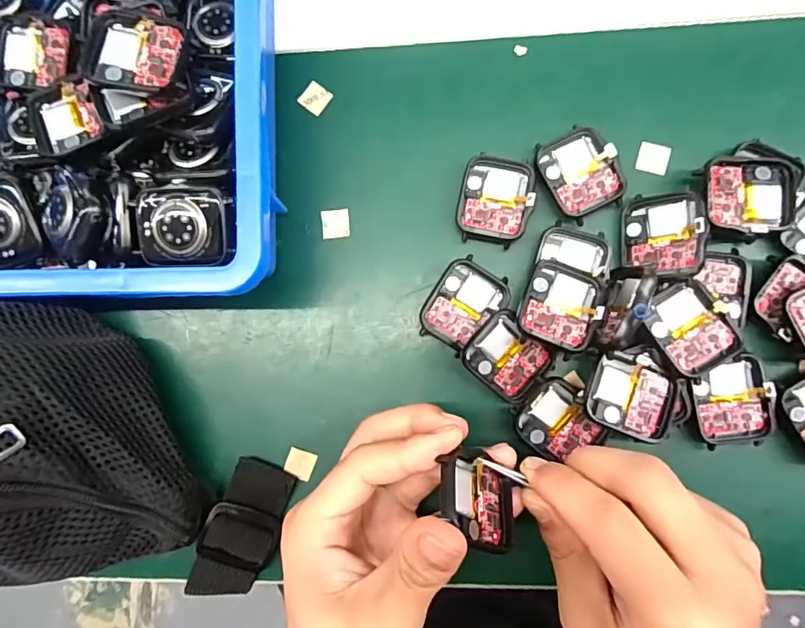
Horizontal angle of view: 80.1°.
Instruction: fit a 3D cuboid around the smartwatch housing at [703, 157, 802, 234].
[{"bbox_3d":[0.173,-0.058,0.239,0.043,0.014,0.038,2,86,4],"label":"smartwatch housing"}]

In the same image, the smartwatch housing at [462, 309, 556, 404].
[{"bbox_3d":[0.054,0.022,0.247,0.042,0.007,0.034,41,90,5],"label":"smartwatch housing"}]

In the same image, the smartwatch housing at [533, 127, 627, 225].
[{"bbox_3d":[0.094,-0.075,0.252,0.036,0.006,0.045,-26,85,2],"label":"smartwatch housing"}]

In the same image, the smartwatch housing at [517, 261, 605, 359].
[{"bbox_3d":[0.079,-0.004,0.241,0.038,0.011,0.043,20,75,2],"label":"smartwatch housing"}]

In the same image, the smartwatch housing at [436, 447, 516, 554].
[{"bbox_3d":[0.033,0.077,0.200,0.008,0.047,0.037,-27,41,34],"label":"smartwatch housing"}]

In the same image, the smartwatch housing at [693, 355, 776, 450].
[{"bbox_3d":[0.164,0.044,0.241,0.034,0.013,0.043,-3,86,4],"label":"smartwatch housing"}]

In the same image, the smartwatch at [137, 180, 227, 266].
[{"bbox_3d":[-0.100,-0.040,0.216,0.041,0.009,0.035,2,85,5],"label":"smartwatch"}]

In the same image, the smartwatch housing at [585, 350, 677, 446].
[{"bbox_3d":[0.113,0.040,0.238,0.042,0.015,0.038,19,88,5],"label":"smartwatch housing"}]

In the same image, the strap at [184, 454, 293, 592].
[{"bbox_3d":[-0.086,0.118,0.253,0.037,0.019,0.079,21,88,5],"label":"strap"}]

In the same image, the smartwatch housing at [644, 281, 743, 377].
[{"bbox_3d":[0.140,0.008,0.234,0.033,0.006,0.042,-32,85,1],"label":"smartwatch housing"}]

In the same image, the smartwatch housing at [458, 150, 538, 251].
[{"bbox_3d":[0.050,-0.061,0.259,0.038,0.013,0.045,11,87,5],"label":"smartwatch housing"}]

